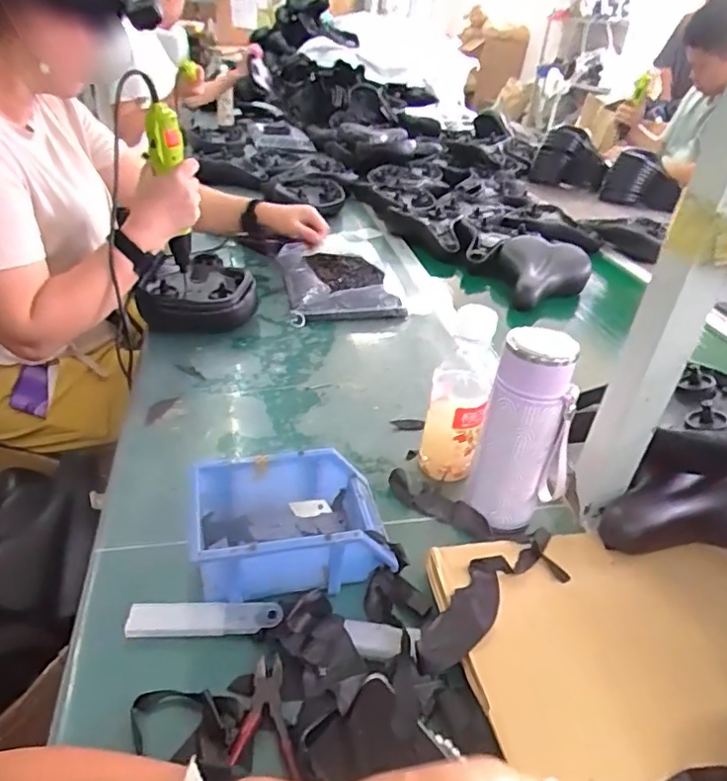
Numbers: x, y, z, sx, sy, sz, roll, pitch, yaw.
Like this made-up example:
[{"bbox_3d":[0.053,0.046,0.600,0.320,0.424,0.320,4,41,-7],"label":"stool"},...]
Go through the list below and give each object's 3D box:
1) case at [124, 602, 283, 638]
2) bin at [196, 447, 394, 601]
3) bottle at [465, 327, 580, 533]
[{"bbox_3d":[-0.134,0.192,0.479,0.125,0.010,0.026,3,34,-5],"label":"case"},{"bbox_3d":[-0.066,0.128,0.541,0.167,0.084,0.117,-4,35,-14],"label":"bin"},{"bbox_3d":[0.158,0.040,0.561,0.082,0.193,0.069,2,34,-6],"label":"bottle"}]

